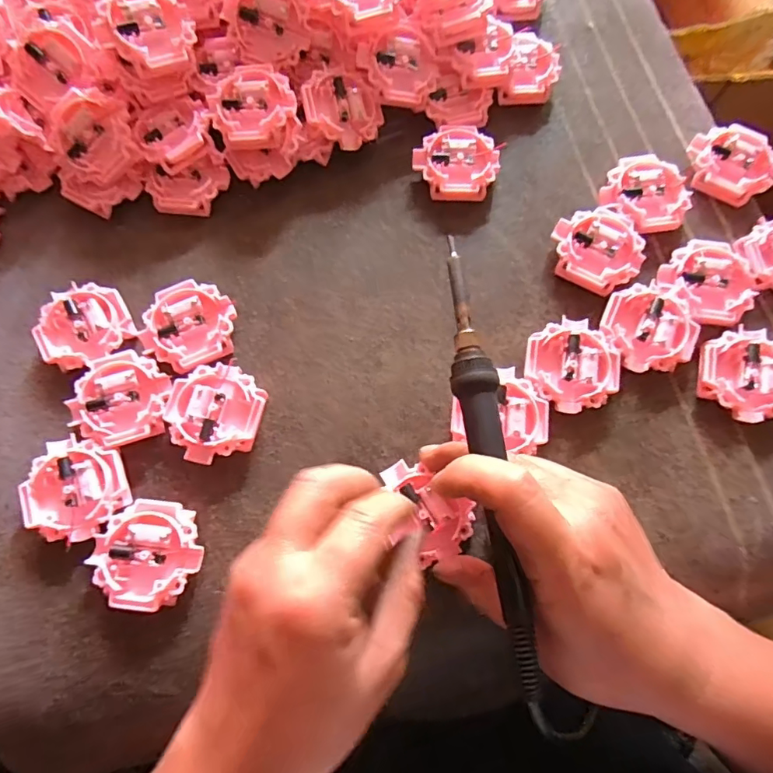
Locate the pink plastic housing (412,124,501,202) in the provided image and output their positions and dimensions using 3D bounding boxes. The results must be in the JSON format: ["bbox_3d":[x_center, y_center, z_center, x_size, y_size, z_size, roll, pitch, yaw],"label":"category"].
[{"bbox_3d":[0.045,-0.148,0.332,0.054,0.015,0.052,0,73,-1],"label":"pink plastic housing"}]

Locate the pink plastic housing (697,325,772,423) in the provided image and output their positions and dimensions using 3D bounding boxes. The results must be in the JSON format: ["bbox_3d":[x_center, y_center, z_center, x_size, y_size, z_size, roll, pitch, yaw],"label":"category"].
[{"bbox_3d":[0.208,-0.006,0.289,0.050,0.014,0.054,14,73,4],"label":"pink plastic housing"}]

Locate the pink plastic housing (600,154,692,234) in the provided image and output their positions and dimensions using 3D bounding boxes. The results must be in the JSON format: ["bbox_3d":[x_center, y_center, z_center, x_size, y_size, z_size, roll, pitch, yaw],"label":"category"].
[{"bbox_3d":[0.170,-0.124,0.325,0.049,0.015,0.053,0,73,-1],"label":"pink plastic housing"}]

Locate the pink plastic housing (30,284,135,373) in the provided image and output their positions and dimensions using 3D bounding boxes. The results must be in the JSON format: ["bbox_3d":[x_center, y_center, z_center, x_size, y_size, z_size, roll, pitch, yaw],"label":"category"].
[{"bbox_3d":[-0.181,-0.036,0.301,0.051,0.016,0.050,-34,76,-10],"label":"pink plastic housing"}]

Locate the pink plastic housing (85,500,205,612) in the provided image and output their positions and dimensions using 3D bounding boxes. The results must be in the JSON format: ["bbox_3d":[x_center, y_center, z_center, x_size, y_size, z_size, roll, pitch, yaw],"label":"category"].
[{"bbox_3d":[-0.123,0.087,0.261,0.052,0.014,0.051,3,73,0],"label":"pink plastic housing"}]

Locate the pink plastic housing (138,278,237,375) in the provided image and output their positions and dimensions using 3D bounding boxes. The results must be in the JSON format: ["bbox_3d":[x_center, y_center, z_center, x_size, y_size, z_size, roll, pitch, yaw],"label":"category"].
[{"bbox_3d":[-0.117,-0.035,0.298,0.053,0.014,0.054,0,73,-1],"label":"pink plastic housing"}]

